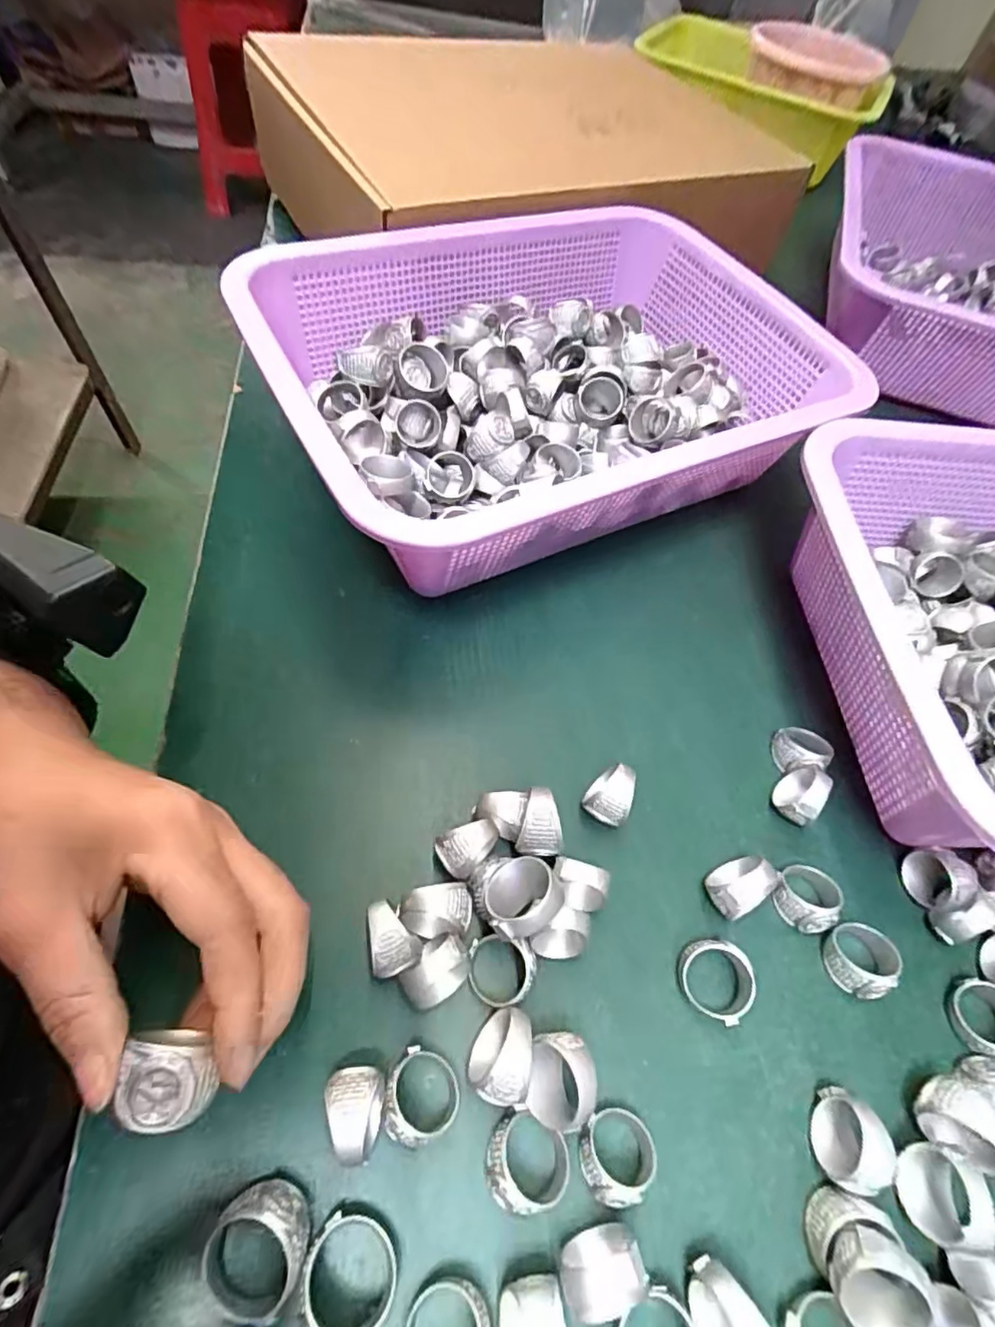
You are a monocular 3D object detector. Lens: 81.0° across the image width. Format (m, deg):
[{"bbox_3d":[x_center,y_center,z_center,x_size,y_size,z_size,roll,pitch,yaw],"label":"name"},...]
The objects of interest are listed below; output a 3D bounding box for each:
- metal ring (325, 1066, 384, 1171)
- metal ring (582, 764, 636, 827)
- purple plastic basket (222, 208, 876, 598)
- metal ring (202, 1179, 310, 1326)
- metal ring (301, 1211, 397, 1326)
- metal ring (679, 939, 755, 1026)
[{"bbox_3d":[-0.045,0.143,0.185,0.016,0.023,0.024,1,59,-5],"label":"metal ring"},{"bbox_3d":[0.048,0.057,0.250,0.018,0.023,0.021,22,60,8],"label":"metal ring"},{"bbox_3d":[0.031,-0.160,0.338,0.303,0.091,0.225,-23,64,-18],"label":"purple plastic basket"},{"bbox_3d":[-0.069,0.169,0.168,0.027,0.017,0.029,2,59,-4],"label":"metal ring"},{"bbox_3d":[-0.043,0.175,0.168,0.026,0.019,0.027,2,59,-4],"label":"metal ring"},{"bbox_3d":[0.082,0.119,0.221,0.027,0.018,0.023,37,63,16],"label":"metal ring"}]

